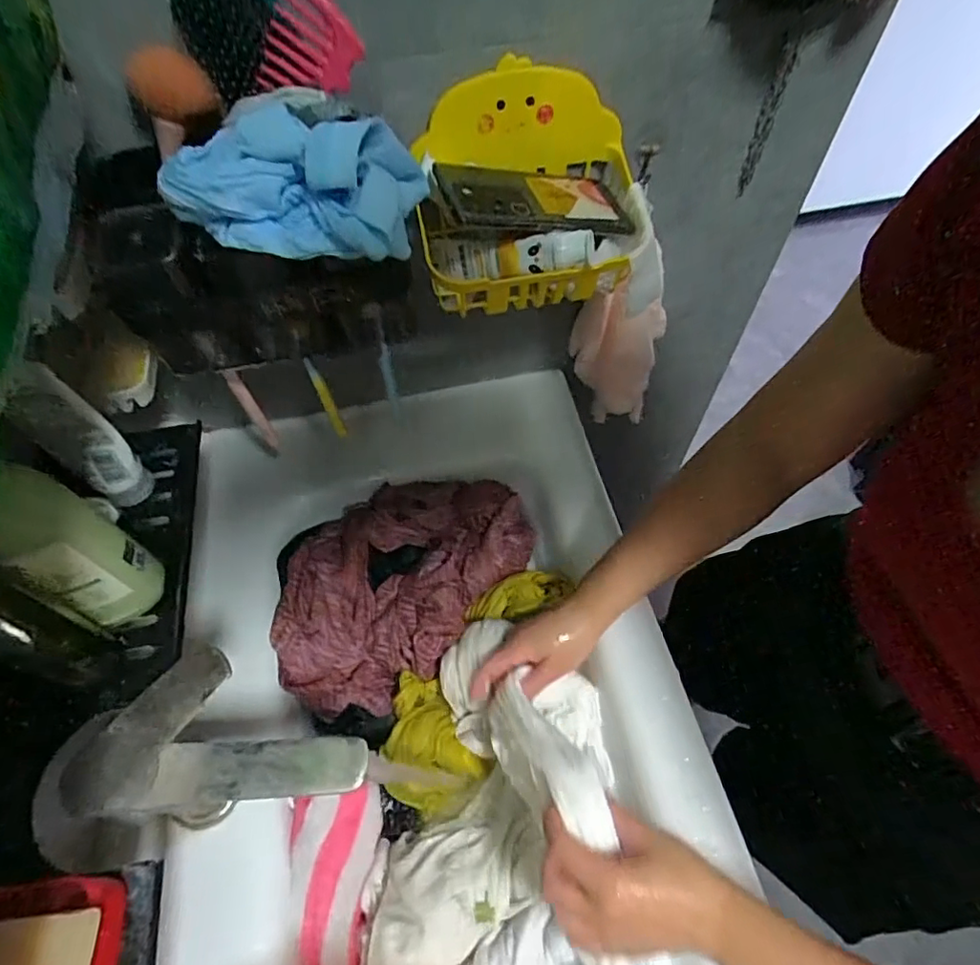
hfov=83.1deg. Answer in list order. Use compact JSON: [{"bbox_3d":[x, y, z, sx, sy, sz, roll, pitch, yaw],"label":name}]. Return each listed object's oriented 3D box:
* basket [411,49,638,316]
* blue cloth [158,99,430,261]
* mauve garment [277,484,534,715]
[{"bbox_3d":[0.038,-0.235,0.465,0.192,0.145,0.122,-13,58,-7],"label":"basket"},{"bbox_3d":[-0.124,-0.199,0.356,0.148,0.067,0.075,6,58,5],"label":"blue cloth"},{"bbox_3d":[-0.093,0.098,0.609,0.183,0.073,0.320,38,66,22],"label":"mauve garment"}]

